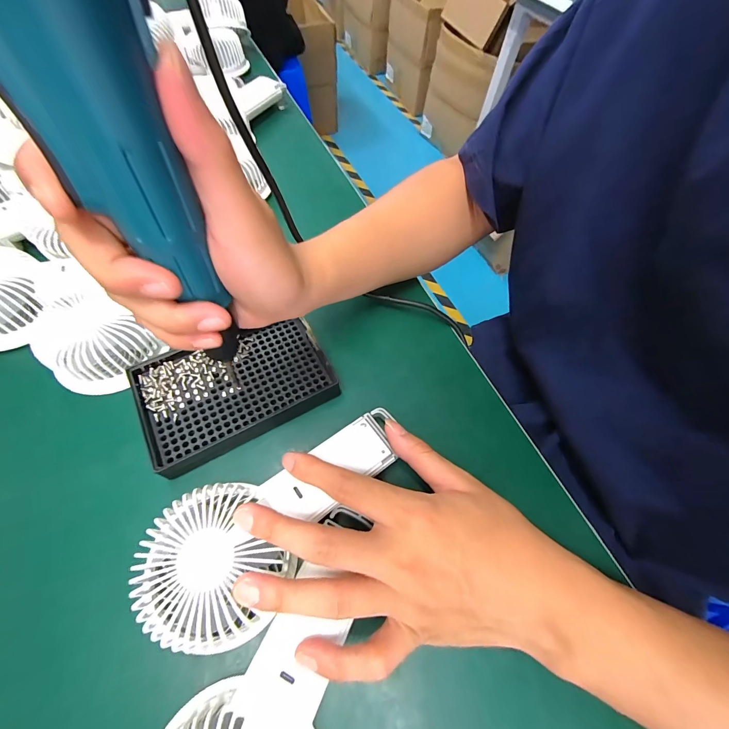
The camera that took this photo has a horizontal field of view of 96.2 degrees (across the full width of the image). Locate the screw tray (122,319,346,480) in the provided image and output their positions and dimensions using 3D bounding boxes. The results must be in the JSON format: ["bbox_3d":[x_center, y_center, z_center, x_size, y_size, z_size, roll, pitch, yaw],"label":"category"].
[{"bbox_3d":[-0.102,0.014,0.257,0.136,0.023,0.092,-28,67,-17],"label":"screw tray"}]

